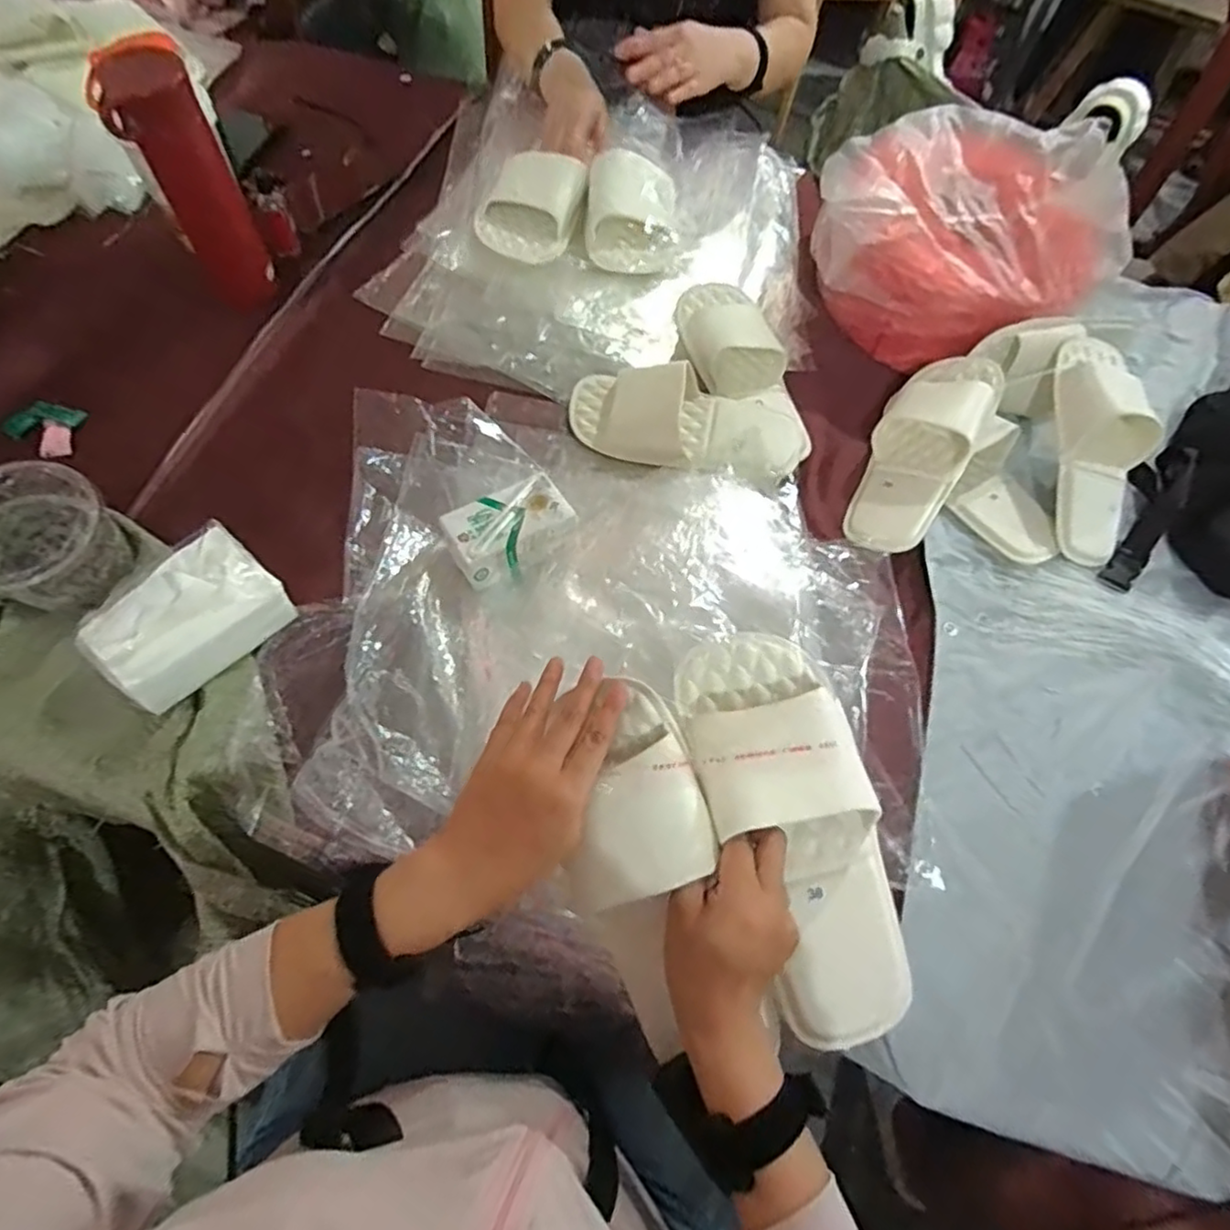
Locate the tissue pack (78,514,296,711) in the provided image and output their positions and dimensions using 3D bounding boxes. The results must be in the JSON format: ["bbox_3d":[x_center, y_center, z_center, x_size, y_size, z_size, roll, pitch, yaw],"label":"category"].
[{"bbox_3d":[-0.344,-0.001,0.527,0.090,0.057,0.134,39,68,13],"label":"tissue pack"}]

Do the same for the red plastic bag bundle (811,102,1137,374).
[{"bbox_3d":[0.374,-0.417,0.725,0.303,0.156,0.227,39,69,14],"label":"red plastic bag bundle"}]

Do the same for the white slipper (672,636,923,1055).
[{"bbox_3d":[0.122,0.141,0.431,0.102,0.066,0.270,-19,83,-9],"label":"white slipper"}]

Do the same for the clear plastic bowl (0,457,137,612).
[{"bbox_3d":[-0.474,-0.063,0.542,0.103,0.076,0.108,2,65,-4],"label":"clear plastic bowl"}]

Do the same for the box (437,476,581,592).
[{"bbox_3d":[-0.097,-0.082,0.598,0.117,0.040,0.082,-34,72,-18],"label":"box"}]

